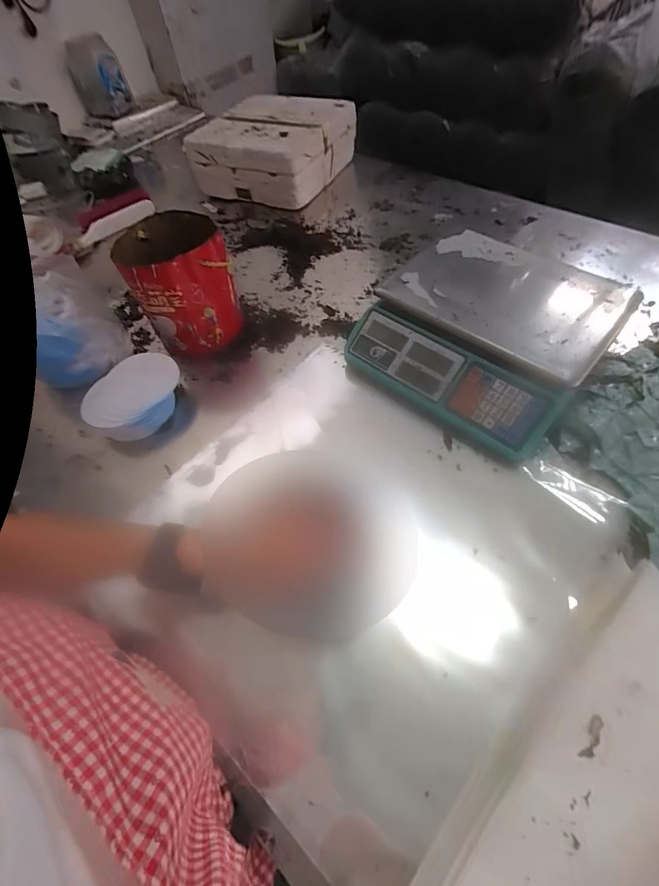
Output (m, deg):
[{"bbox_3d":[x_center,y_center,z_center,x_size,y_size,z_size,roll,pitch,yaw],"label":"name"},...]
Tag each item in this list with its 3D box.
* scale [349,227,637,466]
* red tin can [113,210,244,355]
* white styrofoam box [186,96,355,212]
[{"bbox_3d":[0.240,-0.175,0.625,0.321,0.113,0.321,35,67,24],"label":"scale"},{"bbox_3d":[-0.256,-0.280,0.696,0.154,0.184,0.172,-22,58,-7],"label":"red tin can"},{"bbox_3d":[-0.130,-0.721,0.980,0.321,0.148,0.282,18,62,16],"label":"white styrofoam box"}]

